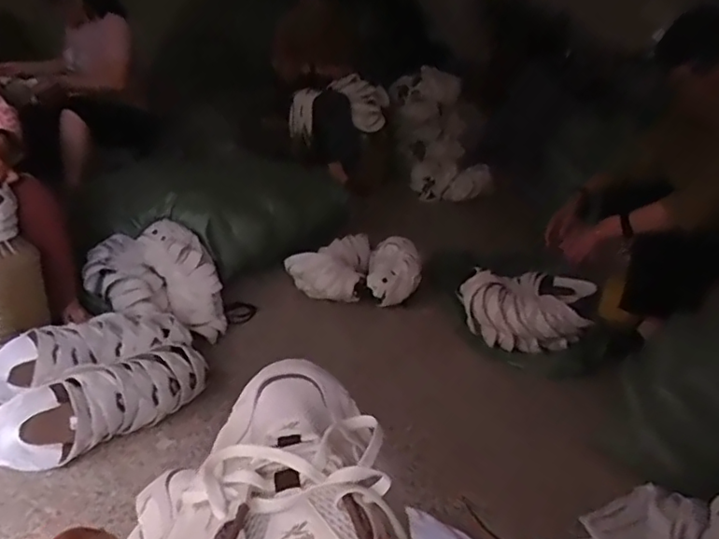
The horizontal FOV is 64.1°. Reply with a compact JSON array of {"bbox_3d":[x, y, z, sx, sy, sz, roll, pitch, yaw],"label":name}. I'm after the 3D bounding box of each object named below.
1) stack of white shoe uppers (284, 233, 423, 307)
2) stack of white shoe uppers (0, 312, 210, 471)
[{"bbox_3d":[-0.018,-0.021,1.850,0.416,0.149,0.259,5,25,-3],"label":"stack of white shoe uppers"},{"bbox_3d":[-0.614,0.247,1.331,0.466,0.143,0.357,-11,30,-31],"label":"stack of white shoe uppers"}]

